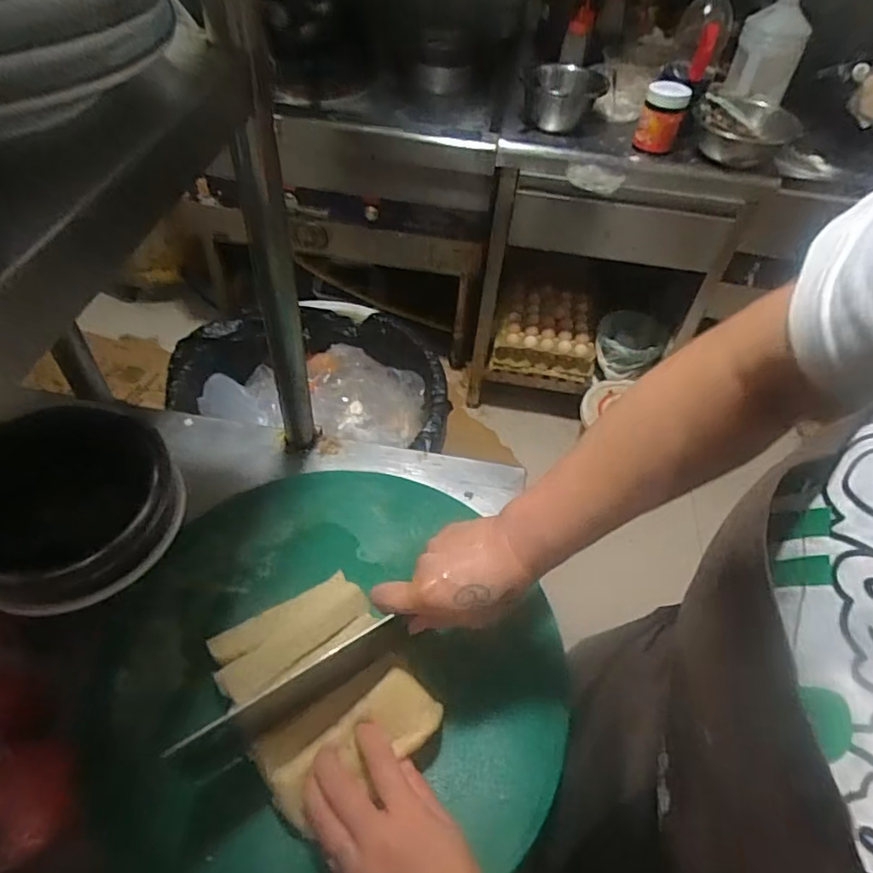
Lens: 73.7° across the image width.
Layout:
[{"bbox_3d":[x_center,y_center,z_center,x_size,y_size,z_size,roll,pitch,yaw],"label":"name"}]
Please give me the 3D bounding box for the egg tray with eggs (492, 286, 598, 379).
[{"bbox_3d":[0.331,-0.339,1.796,0.289,0.138,0.312,9,49,3],"label":"egg tray with eggs"}]

